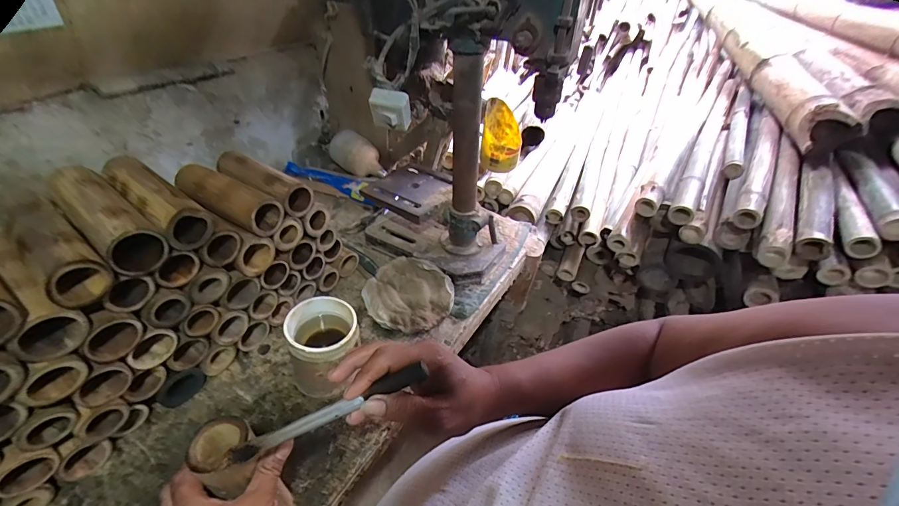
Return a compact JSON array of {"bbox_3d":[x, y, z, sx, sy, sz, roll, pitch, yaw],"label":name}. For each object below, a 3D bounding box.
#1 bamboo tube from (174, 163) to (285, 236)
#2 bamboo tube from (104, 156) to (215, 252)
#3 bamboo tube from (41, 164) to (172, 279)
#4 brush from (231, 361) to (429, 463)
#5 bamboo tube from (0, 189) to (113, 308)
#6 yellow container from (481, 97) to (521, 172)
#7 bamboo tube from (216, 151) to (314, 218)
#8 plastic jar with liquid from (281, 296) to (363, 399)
[{"bbox_3d":[-0.326,-0.084,0.562,0.182,0.052,0.057,25,45,21],"label":"bamboo tube"},{"bbox_3d":[-0.368,-0.068,0.482,0.178,0.051,0.050,30,47,25],"label":"bamboo tube"},{"bbox_3d":[-0.393,-0.041,0.441,0.164,0.057,0.057,30,47,25],"label":"bamboo tube"},{"bbox_3d":[-0.103,0.135,0.319,0.182,0.014,0.012,-26,44,6],"label":"brush"},{"bbox_3d":[-0.423,-0.009,0.407,0.177,0.051,0.054,30,47,25],"label":"bamboo tube"},{"bbox_3d":[0.122,-0.266,0.889,0.089,0.131,0.099,9,41,3],"label":"yellow container"},{"bbox_3d":[-0.296,-0.114,0.607,0.178,0.051,0.054,26,45,21],"label":"bamboo tube"},{"bbox_3d":[-0.180,0.134,0.562,0.093,0.101,0.094,3,41,-3],"label":"plastic jar with liquid"}]

